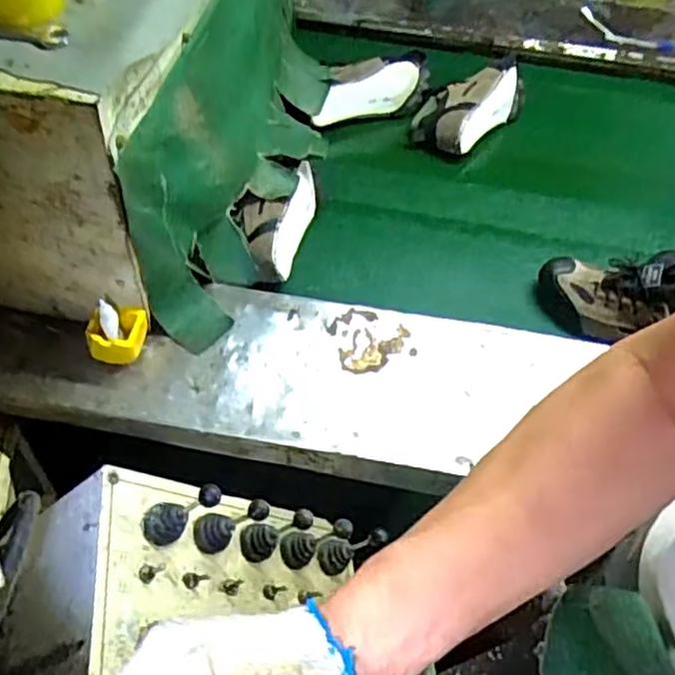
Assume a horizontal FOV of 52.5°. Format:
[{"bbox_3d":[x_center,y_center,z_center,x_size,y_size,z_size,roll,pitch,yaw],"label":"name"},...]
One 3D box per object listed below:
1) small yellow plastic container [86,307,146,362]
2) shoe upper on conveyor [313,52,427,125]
[{"bbox_3d":[-0.270,0.000,0.853,0.063,0.060,0.064,12,53,3],"label":"small yellow plastic container"},{"bbox_3d":[0.058,-0.462,1.258,0.249,0.072,0.092,-17,57,-18],"label":"shoe upper on conveyor"}]

